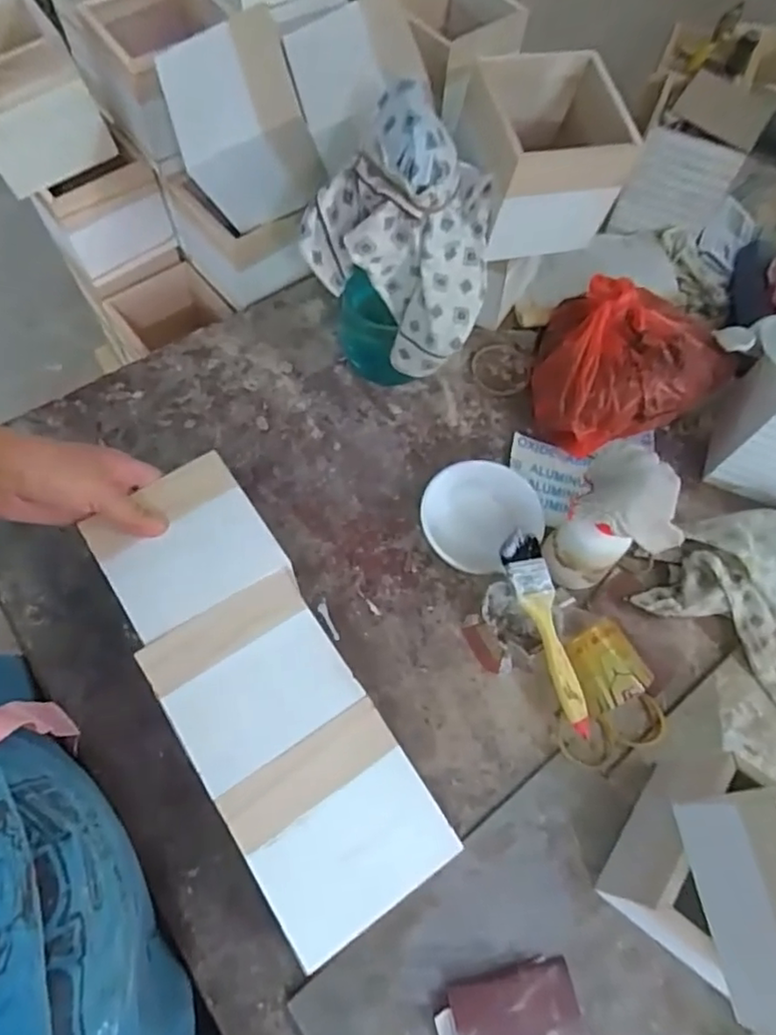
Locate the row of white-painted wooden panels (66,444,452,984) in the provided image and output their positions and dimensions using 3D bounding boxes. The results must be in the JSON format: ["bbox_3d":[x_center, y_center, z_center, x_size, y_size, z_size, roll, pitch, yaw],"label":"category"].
[{"bbox_3d":[-0.095,0.114,0.445,0.119,0.017,0.338,-29,71,-15],"label":"row of white-painted wooden panels"}]

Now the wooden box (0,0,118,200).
[{"bbox_3d":[-0.394,-0.447,0.655,0.125,0.108,0.147,-33,71,-17],"label":"wooden box"}]

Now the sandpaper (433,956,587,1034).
[{"bbox_3d":[0.093,0.379,0.450,0.104,0.019,0.086,-12,67,-8],"label":"sandpaper"}]

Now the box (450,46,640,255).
[{"bbox_3d":[0.143,-0.338,0.593,0.127,0.119,0.128,-10,66,-8],"label":"box"}]

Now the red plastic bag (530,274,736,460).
[{"bbox_3d":[0.245,-0.168,0.666,0.190,0.117,0.173,-23,69,-13],"label":"red plastic bag"}]

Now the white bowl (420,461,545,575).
[{"bbox_3d":[0.089,0.002,0.617,0.118,0.043,0.109,-41,74,-19],"label":"white bowl"}]

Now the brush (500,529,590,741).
[{"bbox_3d":[0.131,0.090,0.510,0.035,0.012,0.166,-13,67,-9],"label":"brush"}]

